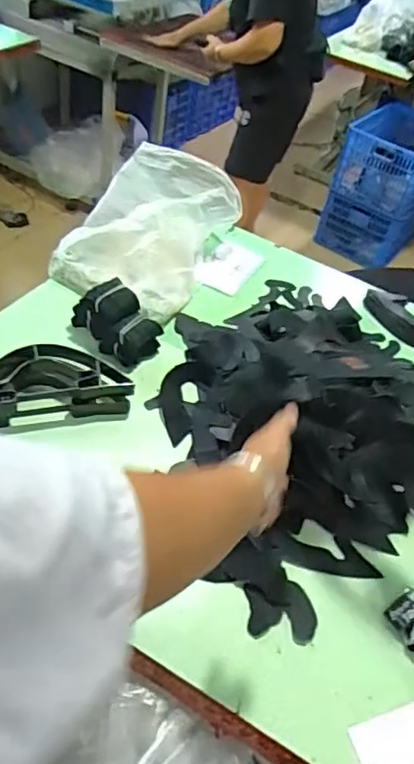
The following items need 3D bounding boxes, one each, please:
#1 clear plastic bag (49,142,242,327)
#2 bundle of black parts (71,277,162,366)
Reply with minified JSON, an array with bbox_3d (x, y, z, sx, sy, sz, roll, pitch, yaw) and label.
[{"bbox_3d":[-0.139,-0.340,1.269,0.289,0.203,0.418,26,55,16],"label":"clear plastic bag"},{"bbox_3d":[-0.173,-0.117,1.099,0.159,0.120,0.106,26,55,16],"label":"bundle of black parts"}]

